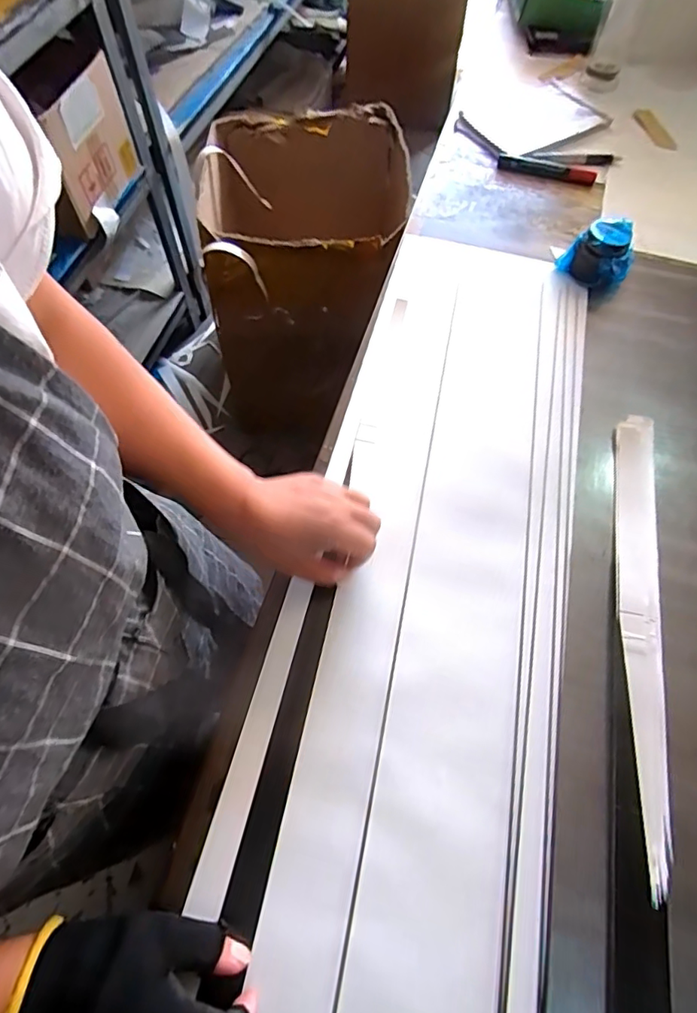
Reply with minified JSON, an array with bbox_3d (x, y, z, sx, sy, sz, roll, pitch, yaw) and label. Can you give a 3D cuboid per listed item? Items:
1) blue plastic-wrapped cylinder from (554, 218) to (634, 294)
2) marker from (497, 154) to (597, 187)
[{"bbox_3d":[0.295,-0.294,0.617,0.061,0.058,0.073,-30,68,-15],"label":"blue plastic-wrapped cylinder"},{"bbox_3d":[0.277,-0.474,0.742,0.134,0.010,0.024,20,65,8],"label":"marker"}]

